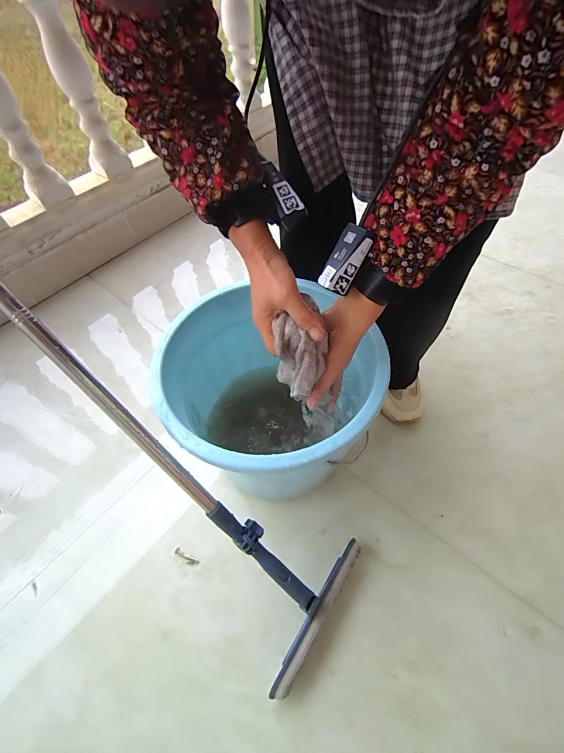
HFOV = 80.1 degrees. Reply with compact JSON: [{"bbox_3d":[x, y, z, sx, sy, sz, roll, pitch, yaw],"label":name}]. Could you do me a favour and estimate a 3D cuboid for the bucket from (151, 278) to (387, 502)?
[{"bbox_3d":[-0.011,0.034,0.555,0.299,0.242,0.316,-2,55,2],"label":"bucket"}]

